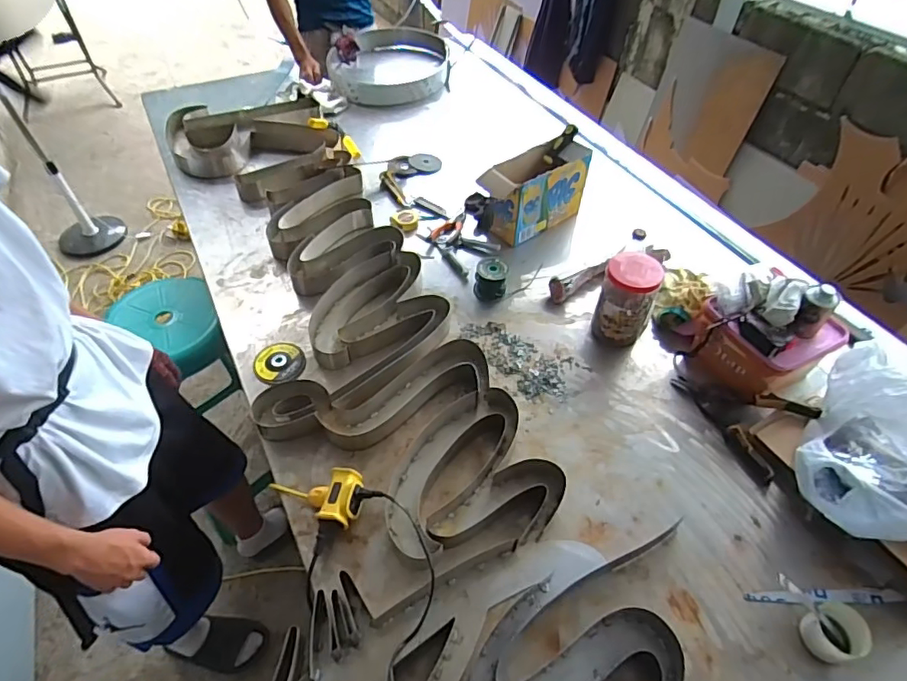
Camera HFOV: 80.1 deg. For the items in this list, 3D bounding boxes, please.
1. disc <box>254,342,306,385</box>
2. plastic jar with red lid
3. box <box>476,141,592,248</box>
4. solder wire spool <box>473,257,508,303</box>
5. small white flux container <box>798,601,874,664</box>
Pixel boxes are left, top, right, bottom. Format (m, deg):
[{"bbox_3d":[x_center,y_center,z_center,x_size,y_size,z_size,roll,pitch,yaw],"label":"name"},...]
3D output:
[{"bbox_3d":[-0.338,0.042,1.053,0.094,0.012,0.096,1,49,-1],"label":"disc"},{"bbox_3d":[0.340,-0.078,1.066,0.102,0.176,0.108,1,49,-1],"label":"plastic jar with red lid"},{"bbox_3d":[0.184,-0.350,1.297,0.263,0.187,0.124,-32,56,-24],"label":"box"},{"bbox_3d":[0.081,-0.134,1.173,0.069,0.071,0.071,3,49,0],"label":"solder wire spool"},{"bbox_3d":[0.515,0.397,0.730,0.066,0.056,0.063,1,49,-1],"label":"small white flux container"}]

